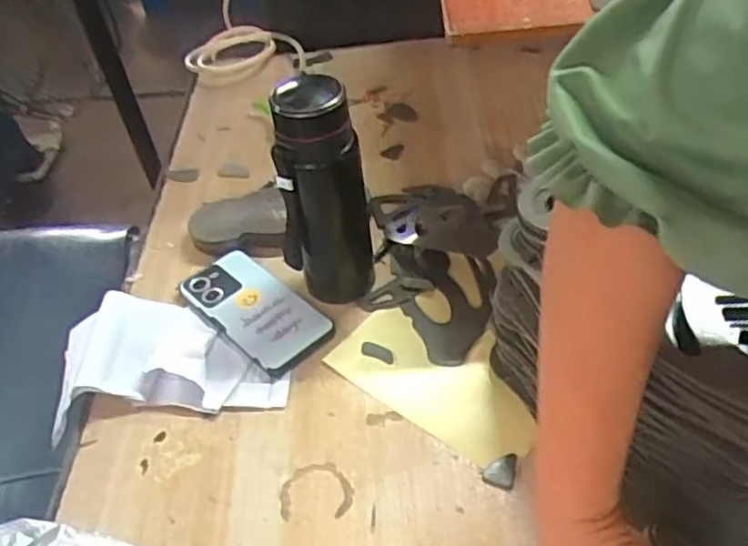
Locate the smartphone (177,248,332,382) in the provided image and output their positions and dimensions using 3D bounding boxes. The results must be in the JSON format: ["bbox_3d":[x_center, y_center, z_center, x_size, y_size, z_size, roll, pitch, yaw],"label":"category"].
[{"bbox_3d":[-0.121,0.033,0.689,0.083,0.013,0.178,-35,52,-25],"label":"smartphone"}]

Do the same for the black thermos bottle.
[{"bbox_3d":[-0.048,-0.066,0.636,0.079,0.227,0.058,-5,45,1],"label":"black thermos bottle"}]

